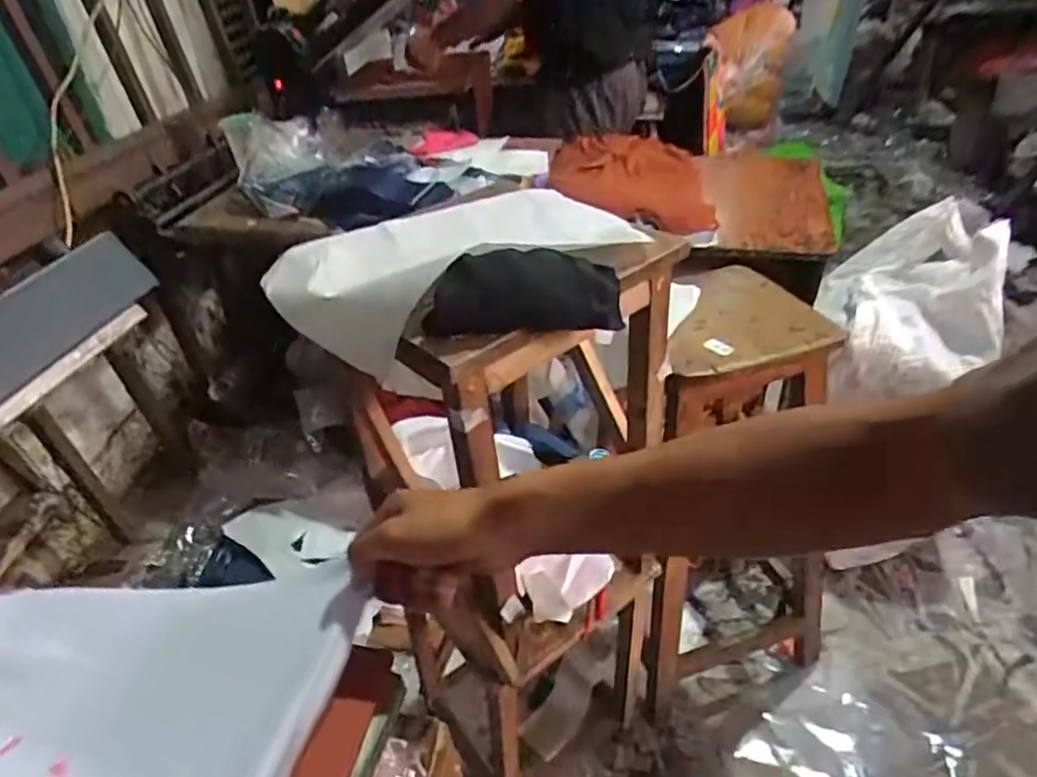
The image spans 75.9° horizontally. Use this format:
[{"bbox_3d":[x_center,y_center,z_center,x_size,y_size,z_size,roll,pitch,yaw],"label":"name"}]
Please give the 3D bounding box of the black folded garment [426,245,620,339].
[{"bbox_3d":[0.006,-0.087,0.567,0.169,0.058,0.063,-8,39,-4],"label":"black folded garment"}]

